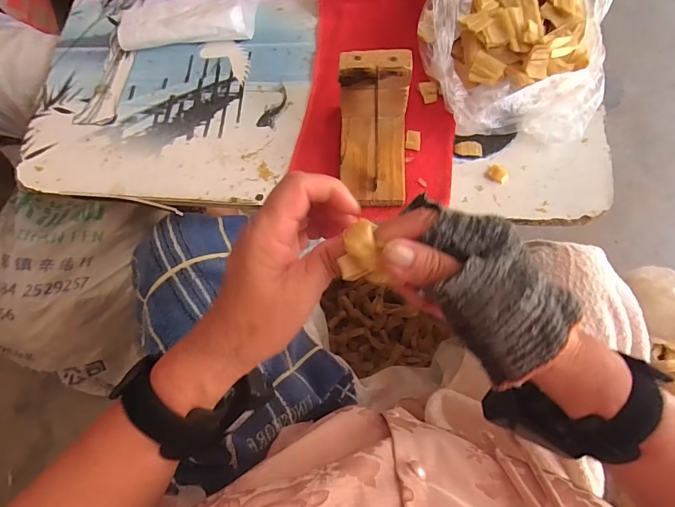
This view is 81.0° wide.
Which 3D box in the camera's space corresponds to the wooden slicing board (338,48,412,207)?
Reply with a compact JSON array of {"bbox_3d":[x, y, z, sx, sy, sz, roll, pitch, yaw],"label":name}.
[{"bbox_3d":[0.032,-0.105,0.342,0.060,0.067,0.107,0,73,2],"label":"wooden slicing board"}]

